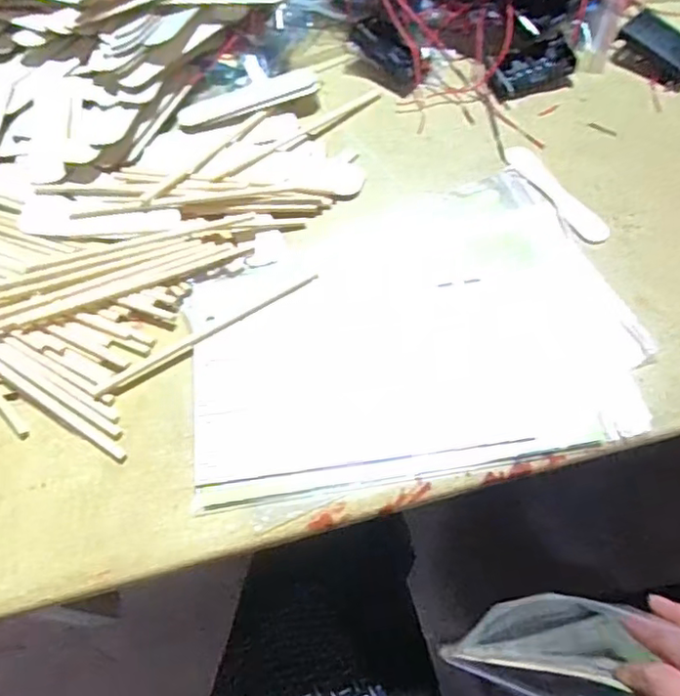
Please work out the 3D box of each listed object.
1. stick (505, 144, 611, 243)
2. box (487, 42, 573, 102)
[{"bbox_3d":[0.142,-0.105,0.406,0.020,0.004,0.094,-26,64,-10],"label":"stick"},{"bbox_3d":[0.140,-0.205,0.454,0.061,0.017,0.033,-15,63,-5],"label":"box"}]

